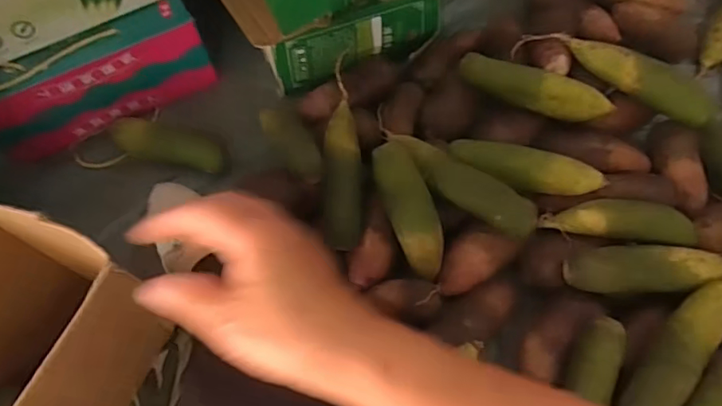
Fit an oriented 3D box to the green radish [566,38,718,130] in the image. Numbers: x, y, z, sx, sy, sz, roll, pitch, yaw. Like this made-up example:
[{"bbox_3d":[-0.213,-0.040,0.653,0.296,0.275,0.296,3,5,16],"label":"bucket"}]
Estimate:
[{"bbox_3d":[0.387,-0.175,0.731,0.212,0.045,0.047,31,71,14],"label":"green radish"}]

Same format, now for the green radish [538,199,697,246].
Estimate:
[{"bbox_3d":[0.326,0.030,0.684,0.181,0.067,0.054,3,67,3],"label":"green radish"}]

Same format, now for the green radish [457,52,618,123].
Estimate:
[{"bbox_3d":[0.248,-0.162,0.770,0.217,0.059,0.054,26,70,12],"label":"green radish"}]

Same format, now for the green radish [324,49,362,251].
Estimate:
[{"bbox_3d":[-0.025,-0.078,0.708,0.053,0.046,0.276,-1,67,2],"label":"green radish"}]

